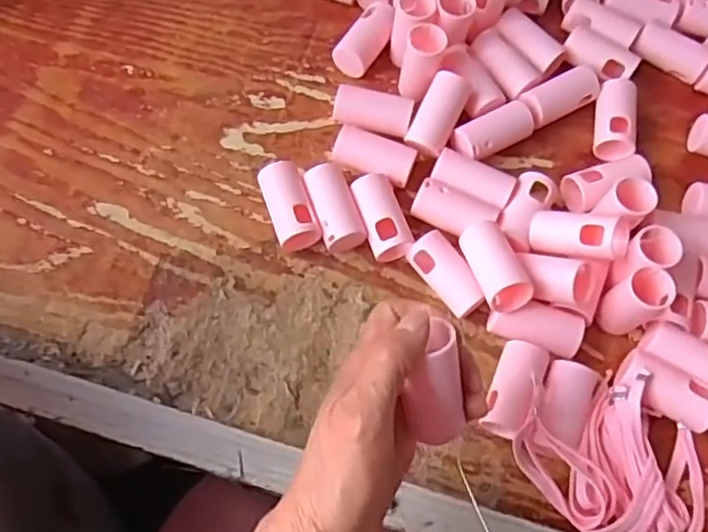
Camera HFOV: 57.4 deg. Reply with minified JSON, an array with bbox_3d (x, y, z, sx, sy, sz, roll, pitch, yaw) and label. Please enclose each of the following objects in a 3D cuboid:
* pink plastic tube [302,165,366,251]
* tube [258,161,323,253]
[{"bbox_3d":[-0.015,-0.042,0.482,0.030,0.024,0.068,-16,69,-11],"label":"pink plastic tube"},{"bbox_3d":[-0.048,-0.043,0.479,0.030,0.030,0.064,-17,69,-11],"label":"tube"}]

